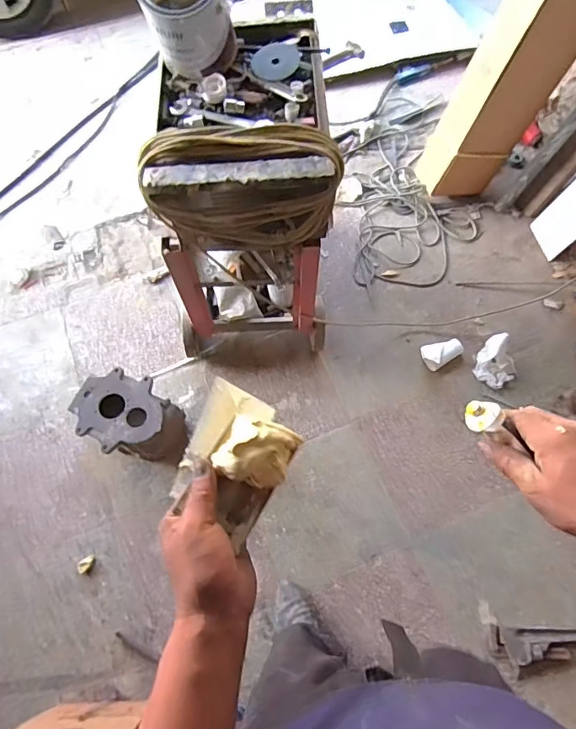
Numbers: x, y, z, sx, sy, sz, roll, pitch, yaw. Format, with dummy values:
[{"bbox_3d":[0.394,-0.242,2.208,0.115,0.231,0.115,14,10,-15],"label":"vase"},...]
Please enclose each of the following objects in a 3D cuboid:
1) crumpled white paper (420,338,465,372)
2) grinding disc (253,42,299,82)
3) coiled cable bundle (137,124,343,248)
[{"bbox_3d":[0.523,-0.047,1.609,0.142,0.067,0.096,-27,71,-9],"label":"crumpled white paper"},{"bbox_3d":[-0.024,-0.599,0.936,0.091,0.007,0.102,4,68,1],"label":"grinding disc"},{"bbox_3d":[-0.089,-0.333,0.961,0.363,0.296,0.128,-3,68,-1],"label":"coiled cable bundle"}]

